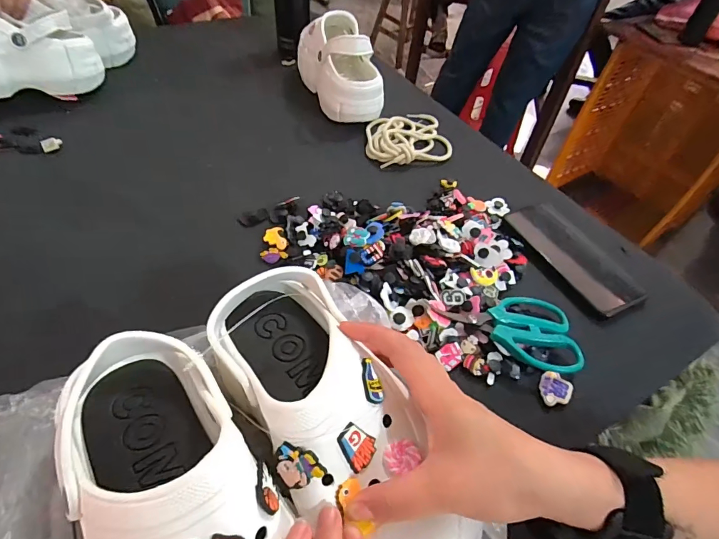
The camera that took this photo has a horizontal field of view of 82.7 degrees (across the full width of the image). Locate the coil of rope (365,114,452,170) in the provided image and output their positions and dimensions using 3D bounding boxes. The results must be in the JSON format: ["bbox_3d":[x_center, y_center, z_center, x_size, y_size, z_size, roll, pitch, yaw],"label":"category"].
[{"bbox_3d":[0.069,-0.202,0.610,0.122,0.020,0.132,-4,50,-10],"label":"coil of rope"}]

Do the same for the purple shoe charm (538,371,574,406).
[{"bbox_3d":[0.172,0.106,0.360,0.027,0.004,0.029,-5,55,7],"label":"purple shoe charm"}]

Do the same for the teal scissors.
[{"bbox_3d":[0.139,0.051,0.389,0.132,0.020,0.085,6,49,-1],"label":"teal scissors"}]

